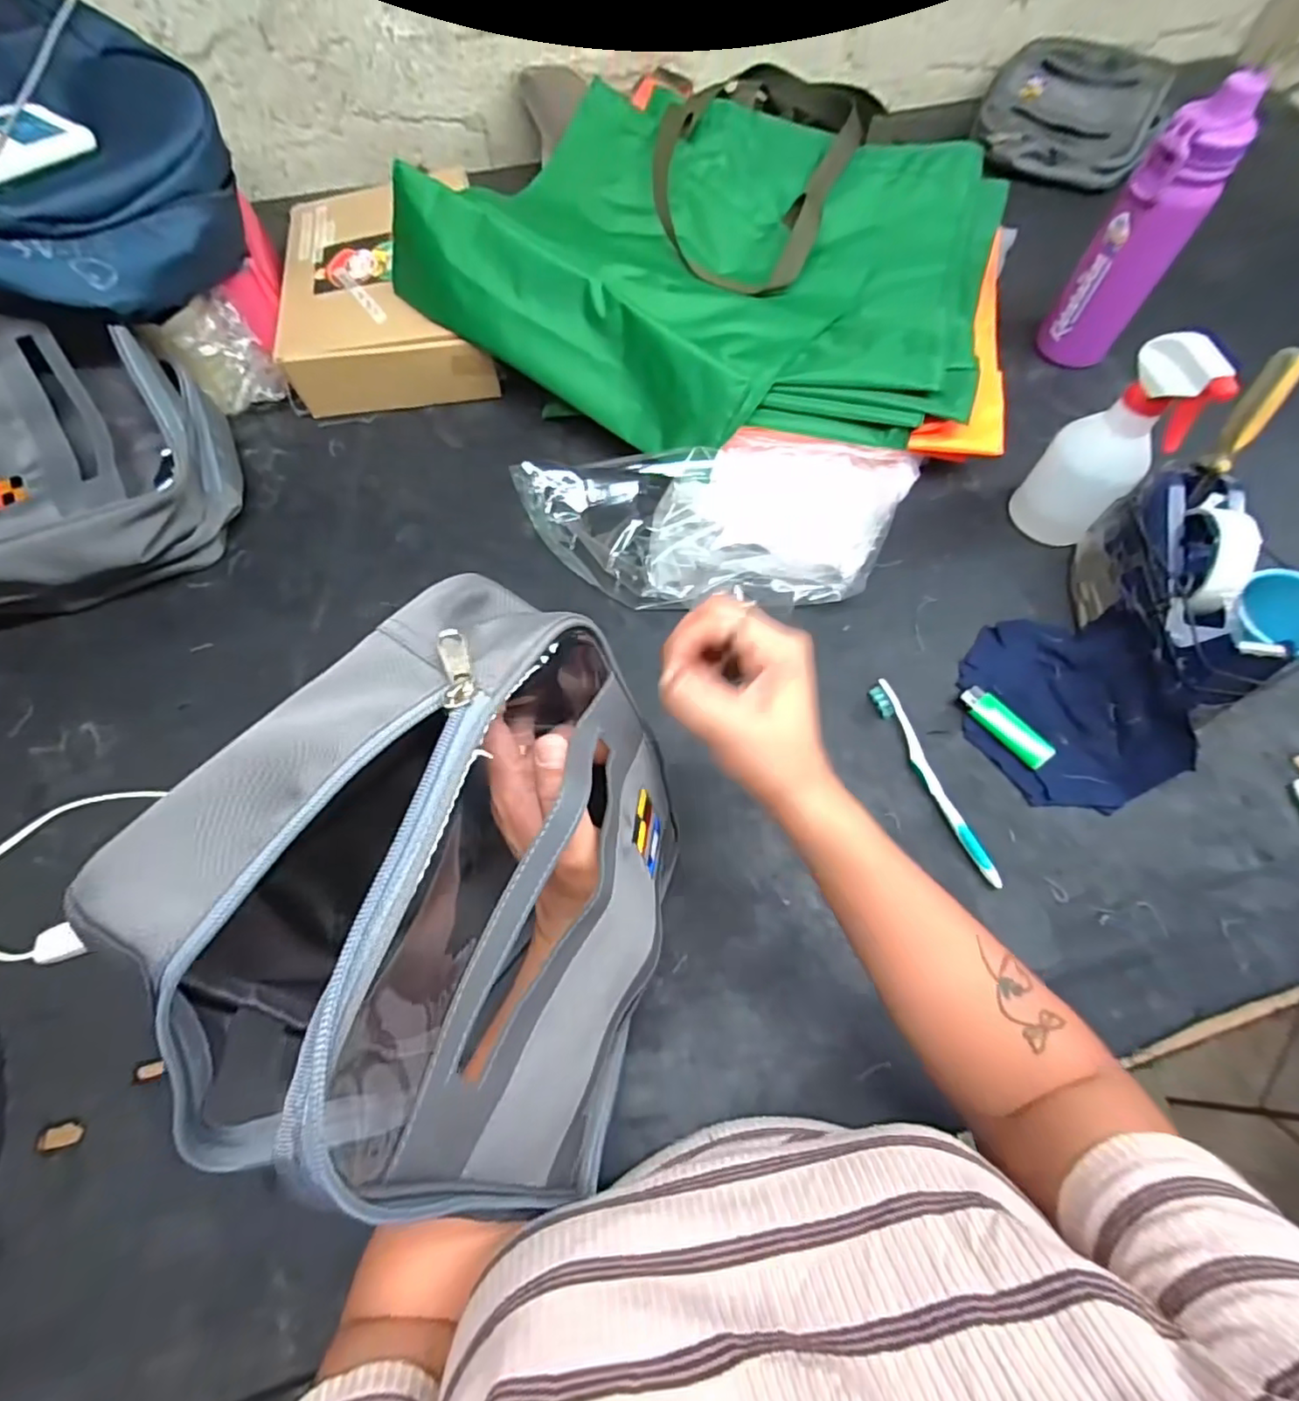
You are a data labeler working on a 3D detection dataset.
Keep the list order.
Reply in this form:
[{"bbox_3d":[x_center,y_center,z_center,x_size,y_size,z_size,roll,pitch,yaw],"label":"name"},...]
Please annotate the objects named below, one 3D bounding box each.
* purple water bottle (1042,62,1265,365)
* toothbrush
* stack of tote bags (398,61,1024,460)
[{"bbox_3d":[0.484,-0.452,0.610,0.064,0.218,0.065,0,63,-1],"label":"purple water bottle"},{"bbox_3d":[0.226,0.062,0.492,0.018,0.011,0.177,-17,65,-9],"label":"toothbrush"},{"bbox_3d":[0.097,-0.469,0.652,0.537,0.128,0.474,27,68,12],"label":"stack of tote bags"}]

